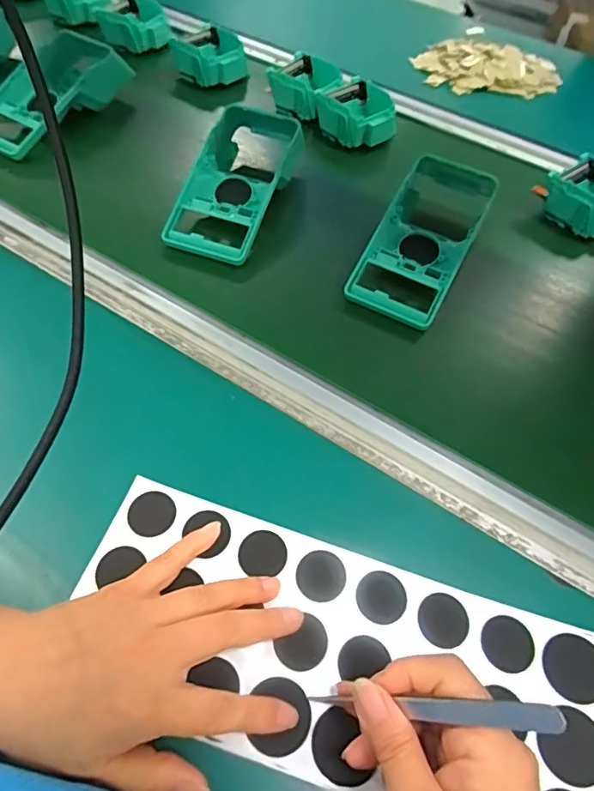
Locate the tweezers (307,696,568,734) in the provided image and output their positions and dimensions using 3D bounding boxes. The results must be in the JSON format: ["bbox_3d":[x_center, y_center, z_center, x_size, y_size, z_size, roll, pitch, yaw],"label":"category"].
[{"bbox_3d":[0.053,0.140,0.228,0.013,0.130,0.010,32,50,-28],"label":"tweezers"}]

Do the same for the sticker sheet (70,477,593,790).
[{"bbox_3d":[0.024,0.145,0.284,0.306,0.005,0.116,17,58,7],"label":"sticker sheet"}]

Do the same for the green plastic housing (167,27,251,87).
[{"bbox_3d":[-0.109,-0.419,0.638,0.088,0.044,0.056,-9,57,-11],"label":"green plastic housing"}]

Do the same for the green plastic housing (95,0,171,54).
[{"bbox_3d":[-0.220,-0.496,0.682,0.083,0.039,0.079,-18,59,-14],"label":"green plastic housing"}]

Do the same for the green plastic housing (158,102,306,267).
[{"bbox_3d":[-0.057,-0.211,0.493,0.088,0.050,0.179,20,56,9],"label":"green plastic housing"}]

